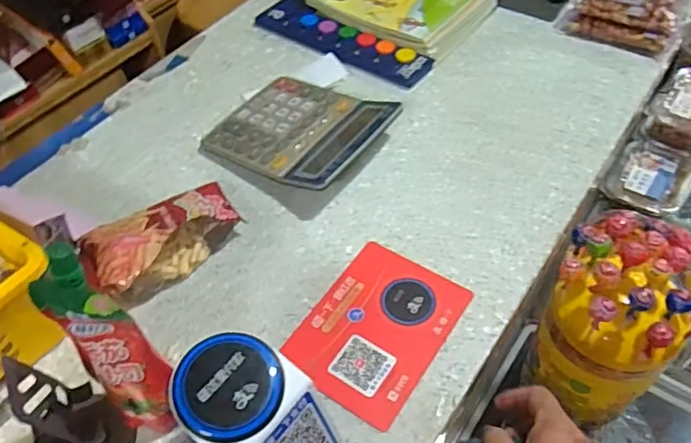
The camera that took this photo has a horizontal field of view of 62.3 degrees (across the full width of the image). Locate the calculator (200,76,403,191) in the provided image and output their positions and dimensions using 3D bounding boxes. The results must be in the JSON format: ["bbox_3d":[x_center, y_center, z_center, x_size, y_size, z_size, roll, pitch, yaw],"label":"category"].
[{"bbox_3d":[-0.052,-0.112,0.672,0.194,0.043,0.155,28,58,24],"label":"calculator"}]

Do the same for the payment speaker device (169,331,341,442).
[{"bbox_3d":[-0.065,0.149,0.410,0.096,0.124,0.085,30,59,25],"label":"payment speaker device"}]

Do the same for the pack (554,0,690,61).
[{"bbox_3d":[0.390,-0.295,0.794,0.151,0.045,0.123,26,57,23],"label":"pack"}]

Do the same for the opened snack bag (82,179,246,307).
[{"bbox_3d":[-0.189,0.013,0.577,0.163,0.051,0.100,-28,54,-18],"label":"opened snack bag"}]

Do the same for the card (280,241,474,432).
[{"bbox_3d":[0.029,0.095,0.526,0.120,0.005,0.158,26,56,24],"label":"card"}]

